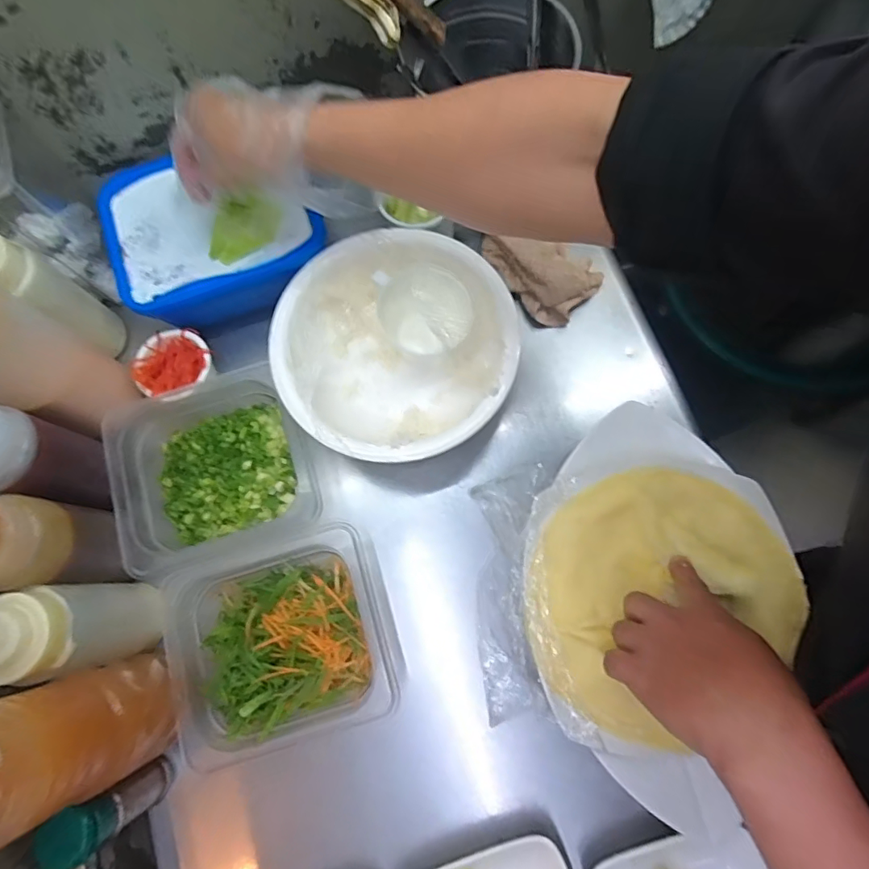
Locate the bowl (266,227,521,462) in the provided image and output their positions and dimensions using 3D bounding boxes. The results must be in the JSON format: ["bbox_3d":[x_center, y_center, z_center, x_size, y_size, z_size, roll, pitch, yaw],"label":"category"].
[{"bbox_3d":[-0.036,-0.077,0.498,0.214,0.077,0.211,0,75,1],"label":"bowl"}]

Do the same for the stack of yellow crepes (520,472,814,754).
[{"bbox_3d":[0.184,0.124,0.420,0.223,0.032,0.187,-34,77,-7],"label":"stack of yellow crepes"}]

